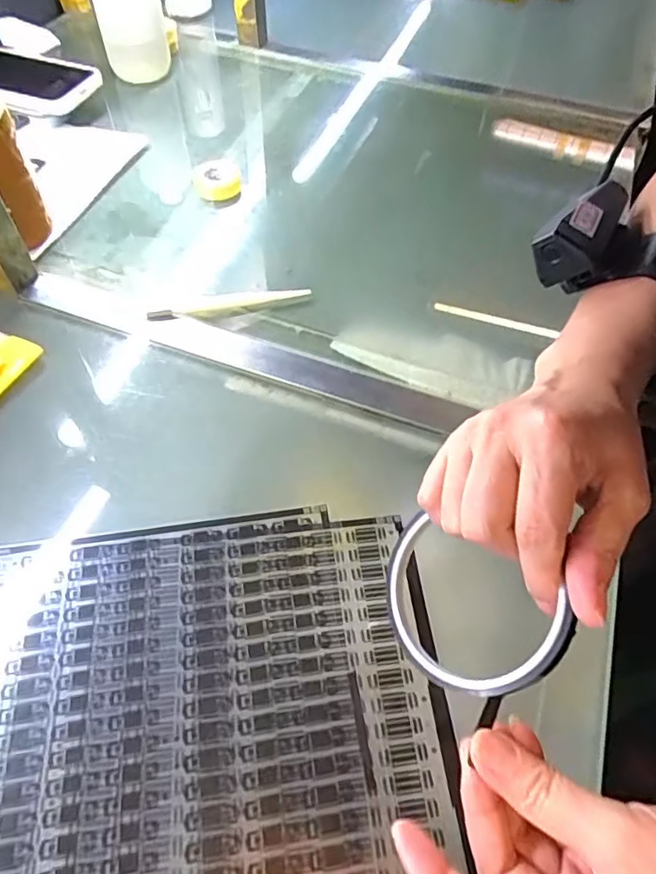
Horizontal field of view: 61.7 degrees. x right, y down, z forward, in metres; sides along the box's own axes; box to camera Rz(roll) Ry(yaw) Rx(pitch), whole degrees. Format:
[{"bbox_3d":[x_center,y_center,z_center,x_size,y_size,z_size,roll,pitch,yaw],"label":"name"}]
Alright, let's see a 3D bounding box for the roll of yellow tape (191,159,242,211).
[{"bbox_3d":[-0.108,-0.249,0.536,0.044,0.026,0.045,-6,55,-9],"label":"roll of yellow tape"}]

